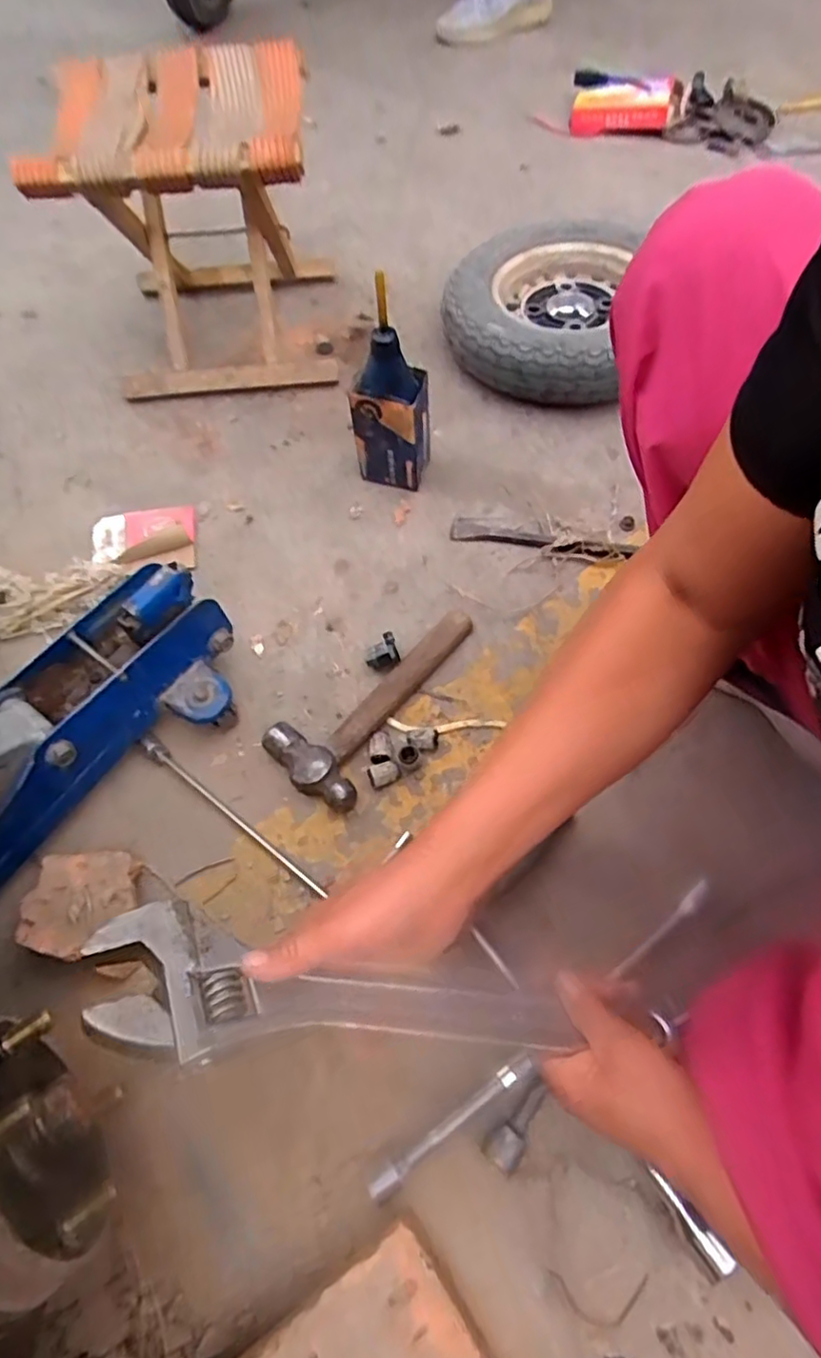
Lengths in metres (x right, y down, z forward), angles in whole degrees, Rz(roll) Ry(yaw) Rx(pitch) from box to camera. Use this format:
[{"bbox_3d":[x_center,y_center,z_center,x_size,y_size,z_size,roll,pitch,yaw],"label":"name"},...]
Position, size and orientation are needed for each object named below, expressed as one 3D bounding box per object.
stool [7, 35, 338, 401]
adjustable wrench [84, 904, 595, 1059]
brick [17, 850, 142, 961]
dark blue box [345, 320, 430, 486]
[{"bbox_3d":[-0.267,-0.580,0.874,0.298,0.282,0.283,-5,62,1],"label":"stool"},{"bbox_3d":[-0.041,0.185,0.396,0.279,0.032,0.069,11,62,-13],"label":"adjustable wrench"},{"bbox_3d":[-0.283,0.196,0.579,0.095,0.042,0.086,-5,64,-4],"label":"brick"},{"bbox_3d":[-0.020,-0.303,0.764,0.085,0.183,0.059,17,64,12],"label":"dark blue box"}]

